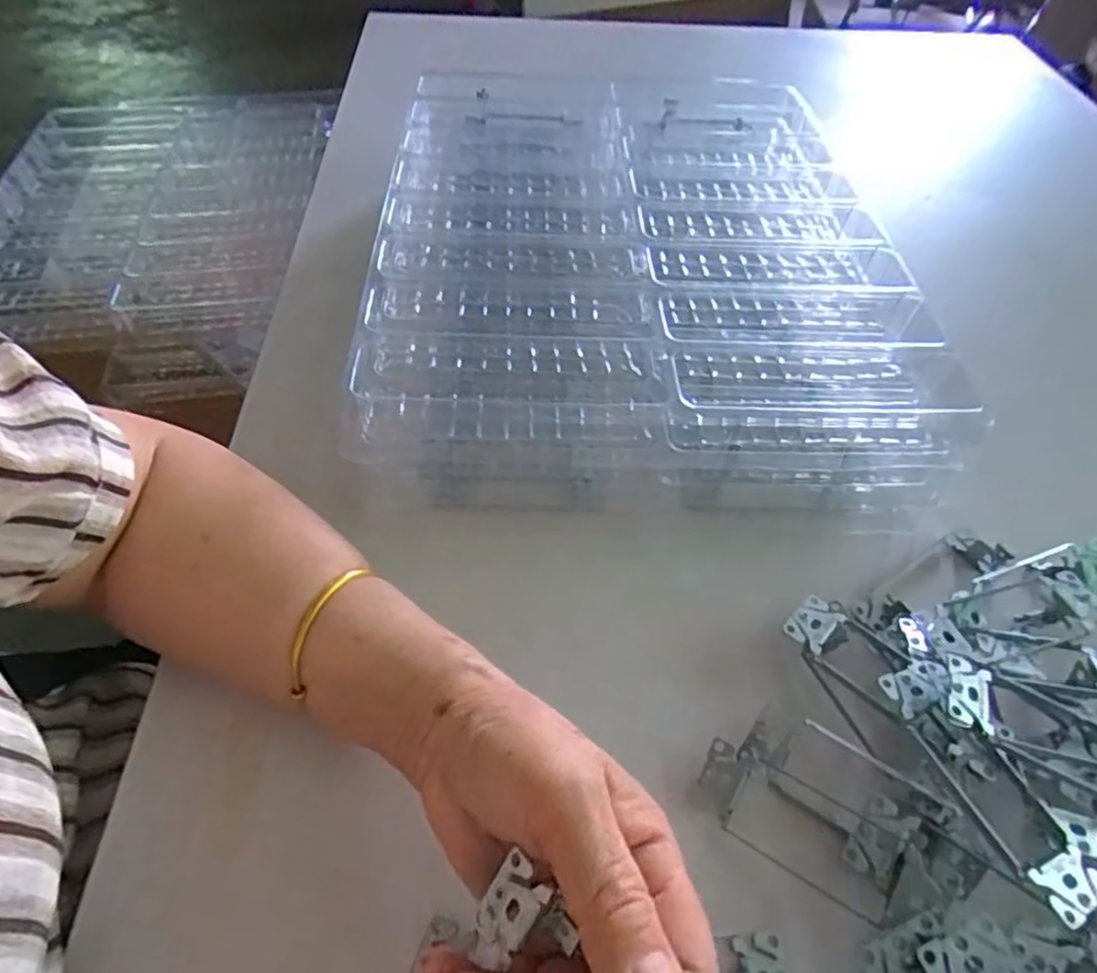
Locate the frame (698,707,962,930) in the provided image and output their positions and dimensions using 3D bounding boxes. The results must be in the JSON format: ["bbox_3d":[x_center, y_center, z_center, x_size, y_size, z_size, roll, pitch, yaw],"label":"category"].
[{"bbox_3d":[0.118,0.141,0.298,0.094,0.019,0.061,28,57,20],"label":"frame"}]

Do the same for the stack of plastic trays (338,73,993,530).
[{"bbox_3d":[0.063,-0.165,0.496,0.343,0.084,0.411,0,52,-1],"label":"stack of plastic trays"}]

